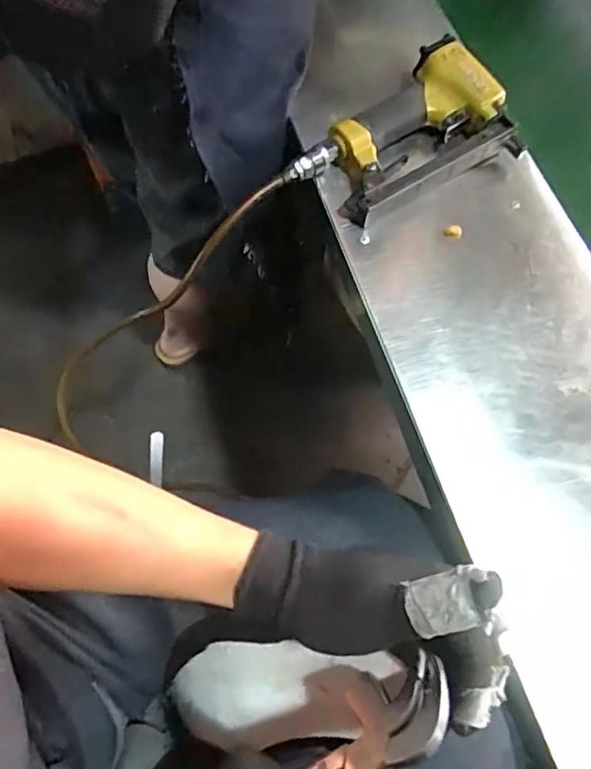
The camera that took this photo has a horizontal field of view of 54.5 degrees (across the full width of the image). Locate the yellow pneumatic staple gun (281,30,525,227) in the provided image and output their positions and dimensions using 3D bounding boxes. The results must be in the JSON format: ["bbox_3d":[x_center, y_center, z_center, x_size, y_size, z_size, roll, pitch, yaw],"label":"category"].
[{"bbox_3d":[0.110,-0.234,0.558,0.219,0.044,0.125,-38,72,-16],"label":"yellow pneumatic staple gun"}]

